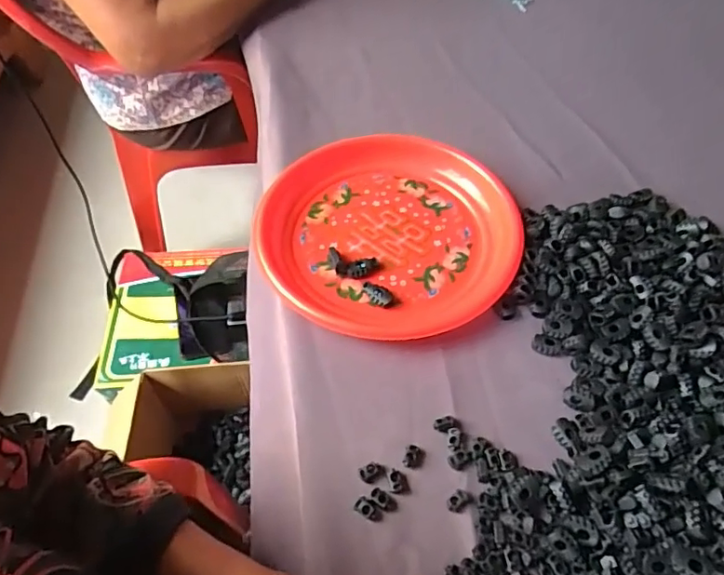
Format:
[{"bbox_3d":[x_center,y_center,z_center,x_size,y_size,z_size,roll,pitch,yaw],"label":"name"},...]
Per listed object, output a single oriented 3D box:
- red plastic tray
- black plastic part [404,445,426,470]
[{"bbox_3d":[0.021,-0.053,0.477,0.224,0.040,0.213,17,57,10],"label":"red plastic tray"},{"bbox_3d":[0.037,0.117,0.378,0.013,0.006,0.015,21,57,12],"label":"black plastic part"}]

